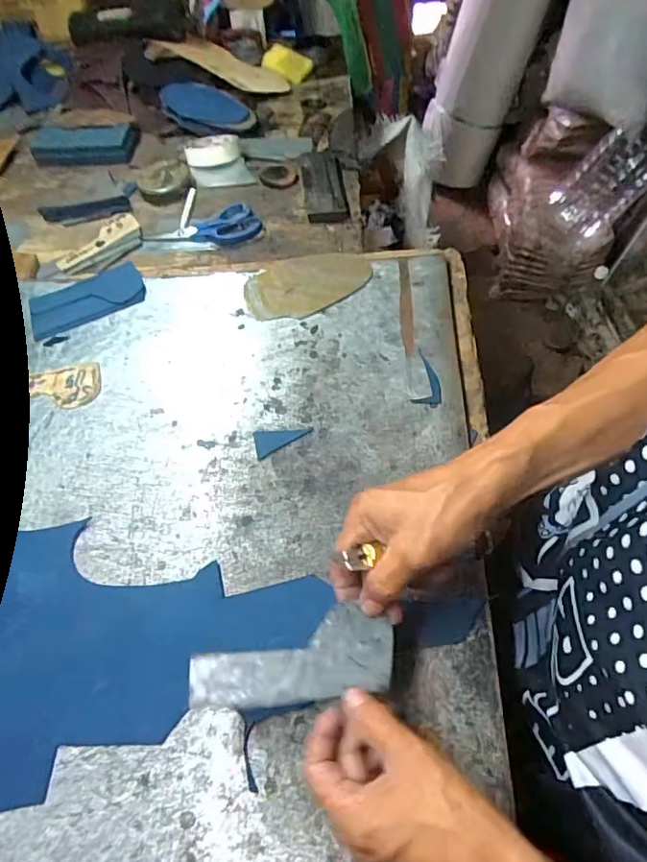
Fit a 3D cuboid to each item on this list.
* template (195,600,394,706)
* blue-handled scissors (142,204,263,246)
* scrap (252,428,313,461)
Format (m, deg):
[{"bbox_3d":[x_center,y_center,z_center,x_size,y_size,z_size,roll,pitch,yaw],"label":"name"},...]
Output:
[{"bbox_3d":[-0.019,0.149,0.354,0.132,0.004,0.053,-3,70,-8],"label":"template"},{"bbox_3d":[-0.162,-0.269,0.719,0.154,0.010,0.066,-14,56,-4],"label":"blue-handled scissors"},{"bbox_3d":[-0.039,0.007,0.513,0.054,0.004,0.028,-14,56,-4],"label":"scrap"}]

